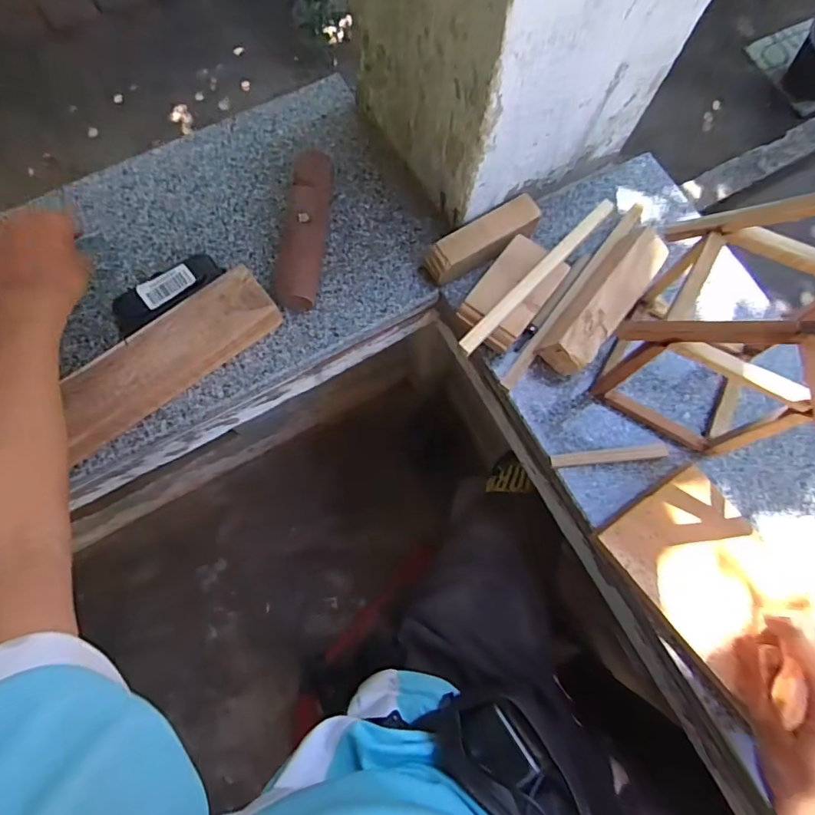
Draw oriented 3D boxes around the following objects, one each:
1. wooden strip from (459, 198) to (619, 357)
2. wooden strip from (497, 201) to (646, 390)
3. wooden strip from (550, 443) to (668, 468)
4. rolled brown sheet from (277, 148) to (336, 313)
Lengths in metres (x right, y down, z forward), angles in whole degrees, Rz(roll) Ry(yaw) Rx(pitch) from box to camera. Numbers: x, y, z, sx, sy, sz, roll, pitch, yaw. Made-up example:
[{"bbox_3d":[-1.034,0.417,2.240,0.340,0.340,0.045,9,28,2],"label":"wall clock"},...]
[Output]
[{"bbox_3d":[0.122,-0.123,0.450,0.017,0.016,0.207,44,78,9],"label":"wooden strip"},{"bbox_3d":[0.171,-0.120,0.493,0.015,0.028,0.254,38,77,8],"label":"wooden strip"},{"bbox_3d":[0.188,0.046,0.458,0.107,0.010,0.012,-6,76,-3],"label":"wooden strip"},{"bbox_3d":[-0.100,-0.174,0.487,0.038,0.045,0.163,8,75,0],"label":"rolled brown sheet"}]

